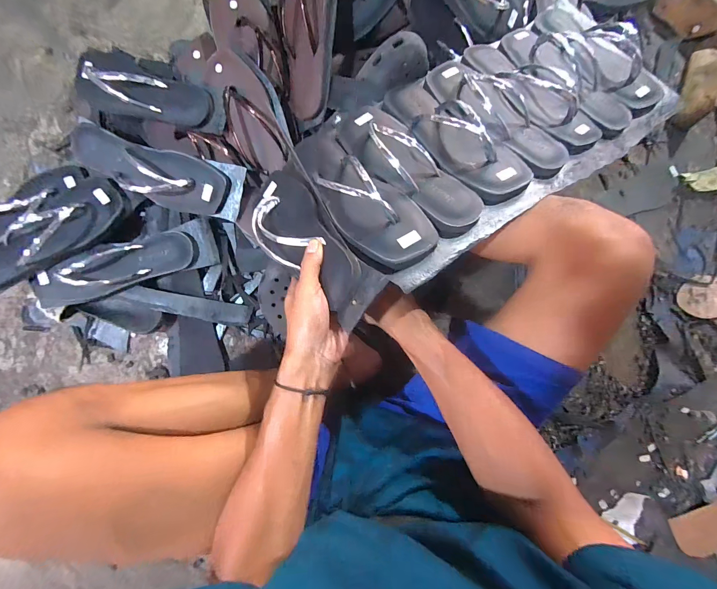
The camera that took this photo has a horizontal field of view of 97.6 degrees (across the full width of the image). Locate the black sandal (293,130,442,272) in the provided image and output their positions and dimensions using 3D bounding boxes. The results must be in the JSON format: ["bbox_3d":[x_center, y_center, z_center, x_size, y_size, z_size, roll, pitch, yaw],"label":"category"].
[{"bbox_3d":[-0.007,-0.131,0.368,0.092,0.051,0.235,-33,66,-6],"label":"black sandal"}]

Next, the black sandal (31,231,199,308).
[{"bbox_3d":[-0.375,-0.043,0.492,0.234,0.044,0.074,-24,95,-8],"label":"black sandal"}]

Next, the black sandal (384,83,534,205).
[{"bbox_3d":[0.119,-0.215,0.398,0.090,0.049,0.232,-31,67,-6],"label":"black sandal"}]

